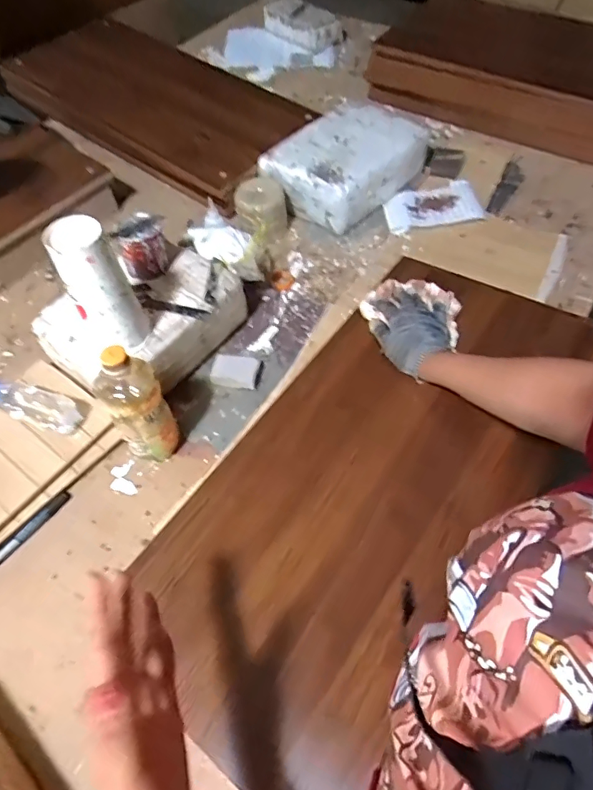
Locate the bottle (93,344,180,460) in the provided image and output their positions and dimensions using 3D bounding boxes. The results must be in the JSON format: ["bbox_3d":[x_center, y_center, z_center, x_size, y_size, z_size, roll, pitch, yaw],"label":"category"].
[{"bbox_3d":[-0.195,0.019,0.612,0.069,0.200,0.058,-28,61,-17],"label":"bottle"}]

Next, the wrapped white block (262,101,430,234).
[{"bbox_3d":[0.102,-0.462,0.974,0.207,0.097,0.291,36,64,21],"label":"wrapped white block"}]

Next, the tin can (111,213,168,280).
[{"bbox_3d":[-0.228,-0.220,0.726,0.072,0.076,0.064,-10,57,-6],"label":"tin can"}]

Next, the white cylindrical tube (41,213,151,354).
[{"bbox_3d":[-0.240,-0.131,0.605,0.074,0.170,0.066,-28,61,-17],"label":"white cylindrical tube"}]

